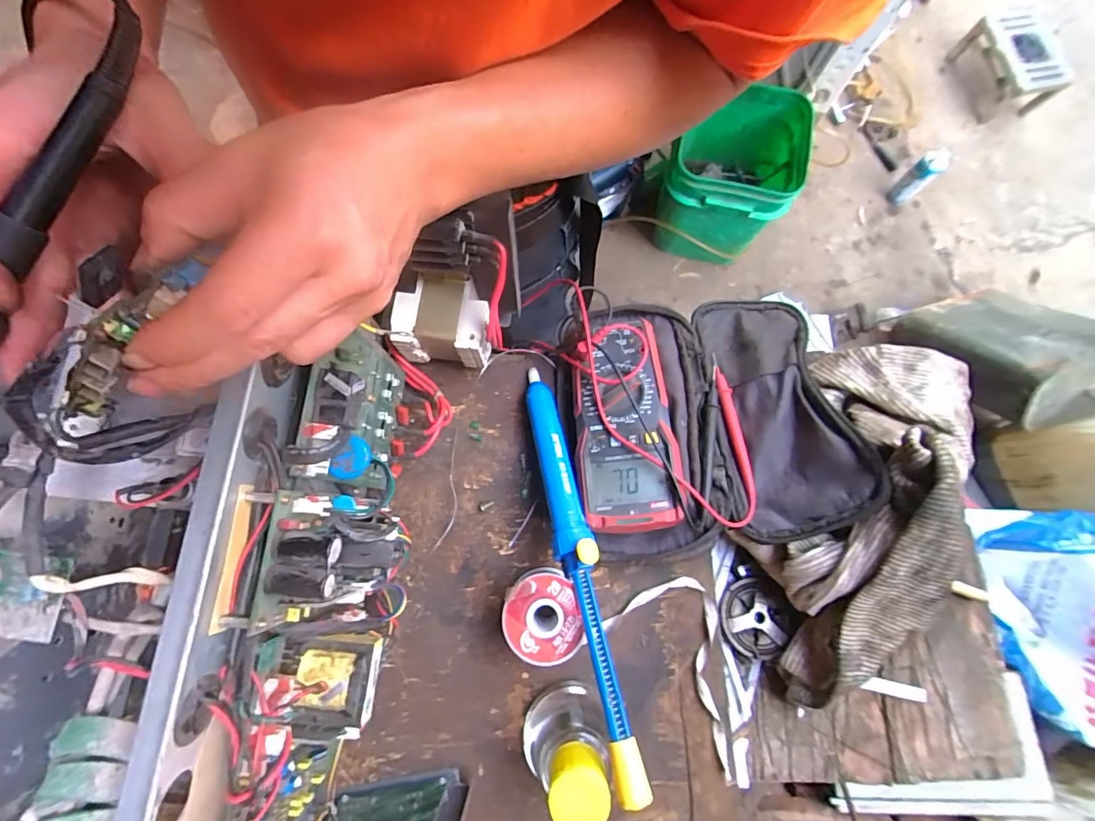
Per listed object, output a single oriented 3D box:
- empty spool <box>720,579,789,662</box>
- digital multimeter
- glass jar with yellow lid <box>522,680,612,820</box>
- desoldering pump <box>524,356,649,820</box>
[{"bbox_3d":[0.181,0.183,0.427,0.057,0.013,0.063,17,78,4],"label":"empty spool"},{"bbox_3d":[0.065,0.006,0.421,0.083,0.041,0.194,-3,78,0],"label":"digital multimeter"},{"bbox_3d":[0.015,0.246,0.353,0.065,0.109,0.055,6,78,2],"label":"glass jar with yellow lid"},{"bbox_3d":[0.020,0.100,0.373,0.028,0.029,0.325,-12,61,-2],"label":"desoldering pump"}]

